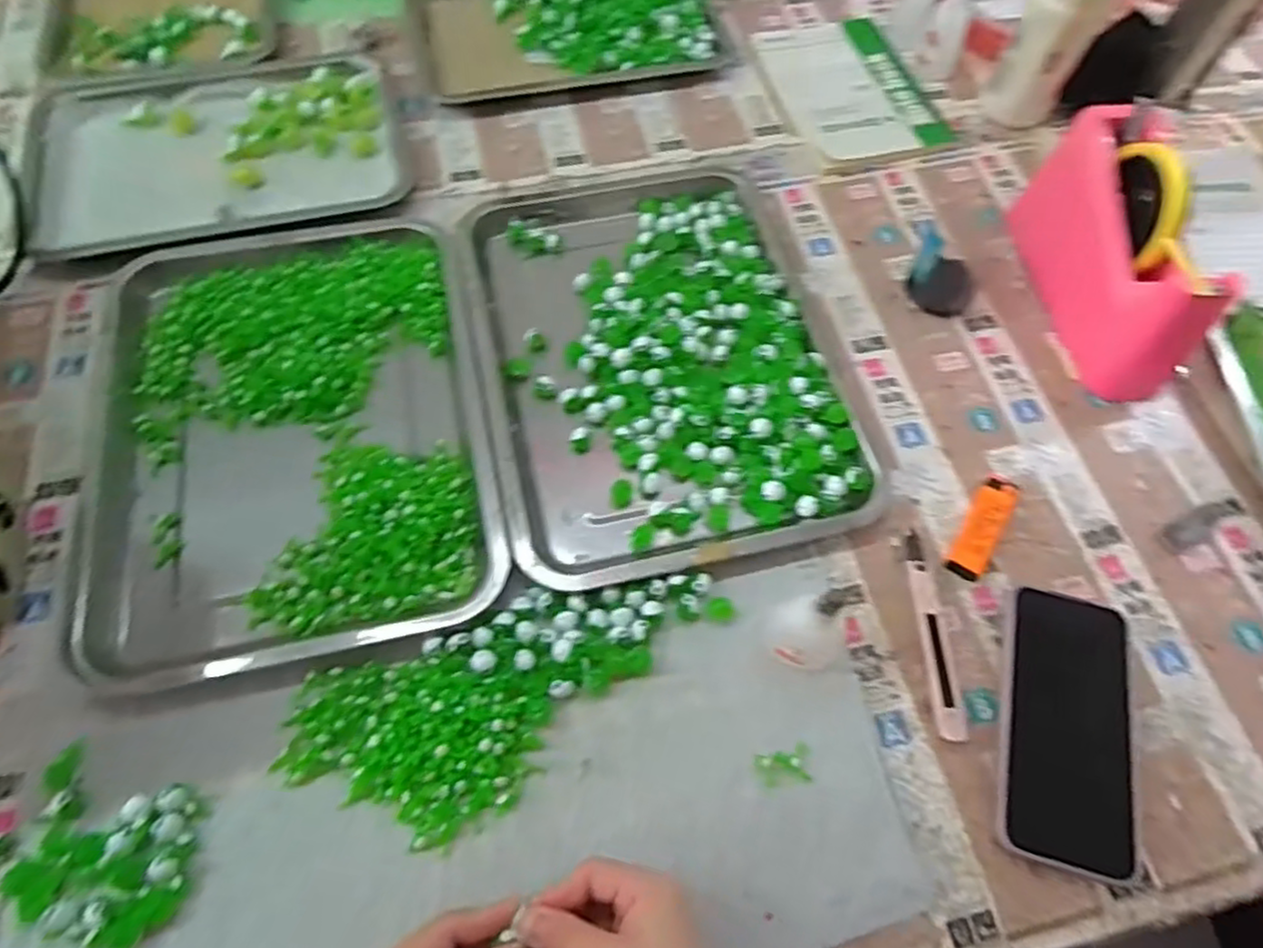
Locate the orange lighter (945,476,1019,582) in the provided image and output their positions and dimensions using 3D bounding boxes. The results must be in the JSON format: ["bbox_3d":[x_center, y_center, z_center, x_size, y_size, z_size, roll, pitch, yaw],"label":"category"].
[{"bbox_3d":[0.242,0.033,0.489,0.023,0.009,0.086,31,66,12],"label":"orange lighter"}]

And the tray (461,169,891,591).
[{"bbox_3d":[0.018,-0.105,0.547,0.254,0.019,0.364,-10,64,-8],"label":"tray"}]

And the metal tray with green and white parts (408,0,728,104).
[{"bbox_3d":[-0.066,-0.464,0.725,0.294,0.025,0.190,-12,65,-9],"label":"metal tray with green and white parts"}]

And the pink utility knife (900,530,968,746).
[{"bbox_3d":[0.191,0.099,0.457,0.016,0.010,0.134,0,64,-3],"label":"pink utility knife"}]

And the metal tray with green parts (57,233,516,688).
[{"bbox_3d":[-0.238,-0.045,0.510,0.263,0.022,0.352,-11,65,-8],"label":"metal tray with green parts"}]

